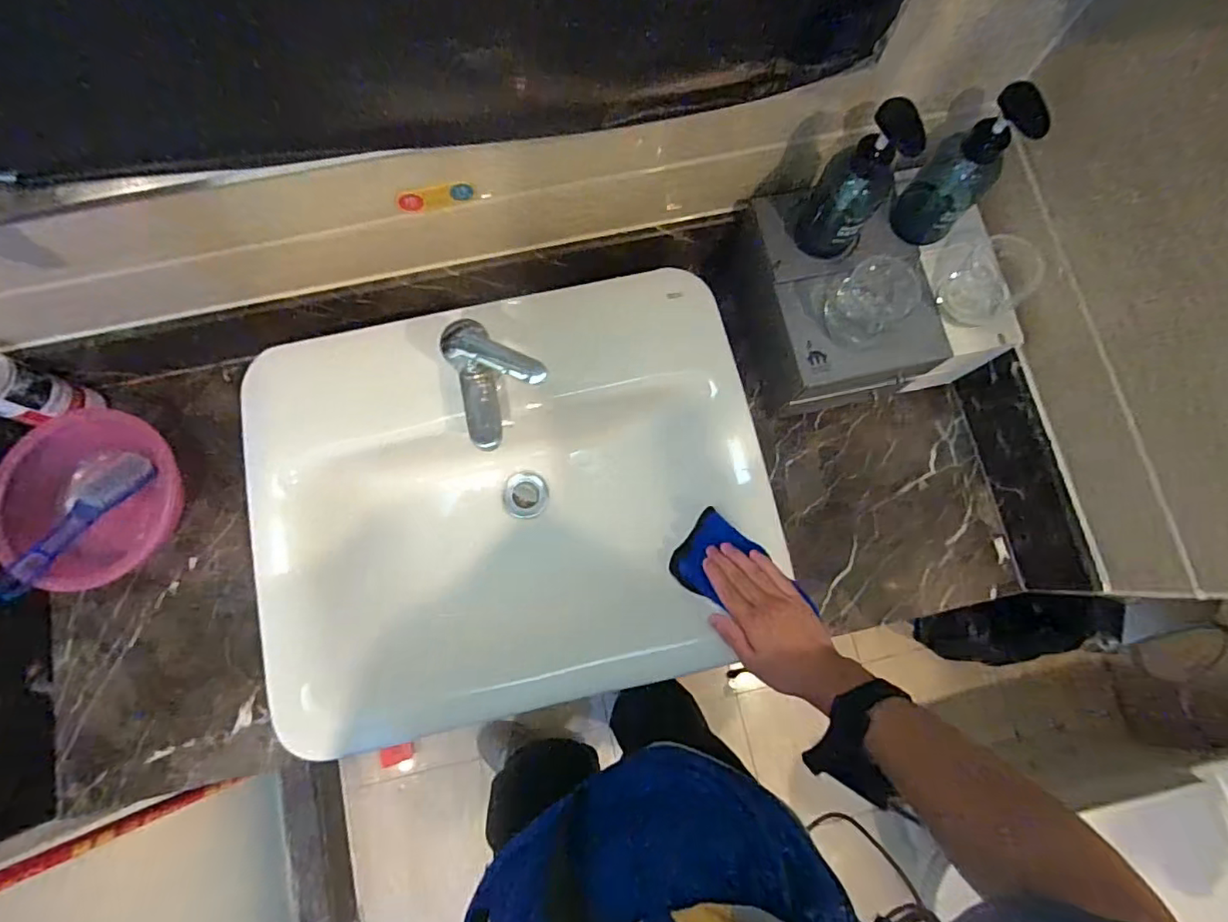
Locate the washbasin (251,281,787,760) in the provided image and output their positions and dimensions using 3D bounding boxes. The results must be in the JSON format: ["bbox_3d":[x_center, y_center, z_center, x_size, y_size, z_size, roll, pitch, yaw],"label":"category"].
[{"bbox_3d":[-0.111,0.046,0.664,0.531,0.134,0.441,-12,79,-3],"label":"washbasin"}]

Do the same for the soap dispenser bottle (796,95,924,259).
[{"bbox_3d":[0.233,-0.269,0.552,0.070,0.162,0.063,26,80,4],"label":"soap dispenser bottle"}]

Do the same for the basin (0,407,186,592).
[{"bbox_3d":[-0.605,0.042,0.660,0.155,0.078,0.202,21,80,3],"label":"basin"}]

